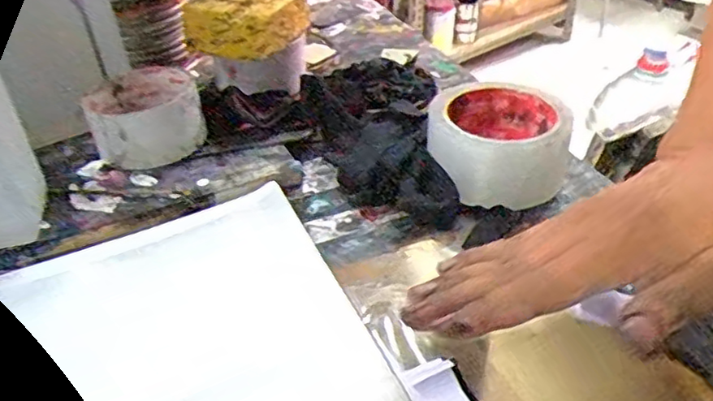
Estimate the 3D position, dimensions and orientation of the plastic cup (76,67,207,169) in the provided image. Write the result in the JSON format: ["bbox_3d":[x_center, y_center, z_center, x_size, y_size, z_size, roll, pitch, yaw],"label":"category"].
[{"bbox_3d":[-0.156,-0.063,0.458,0.077,0.045,0.077,-1,38,1],"label":"plastic cup"}]

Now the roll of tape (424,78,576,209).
[{"bbox_3d":[0.102,-0.045,0.443,0.097,0.043,0.098,-1,38,1],"label":"roll of tape"}]

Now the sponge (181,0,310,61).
[{"bbox_3d":[-0.085,-0.147,0.495,0.067,0.038,0.103,13,40,22],"label":"sponge"}]

